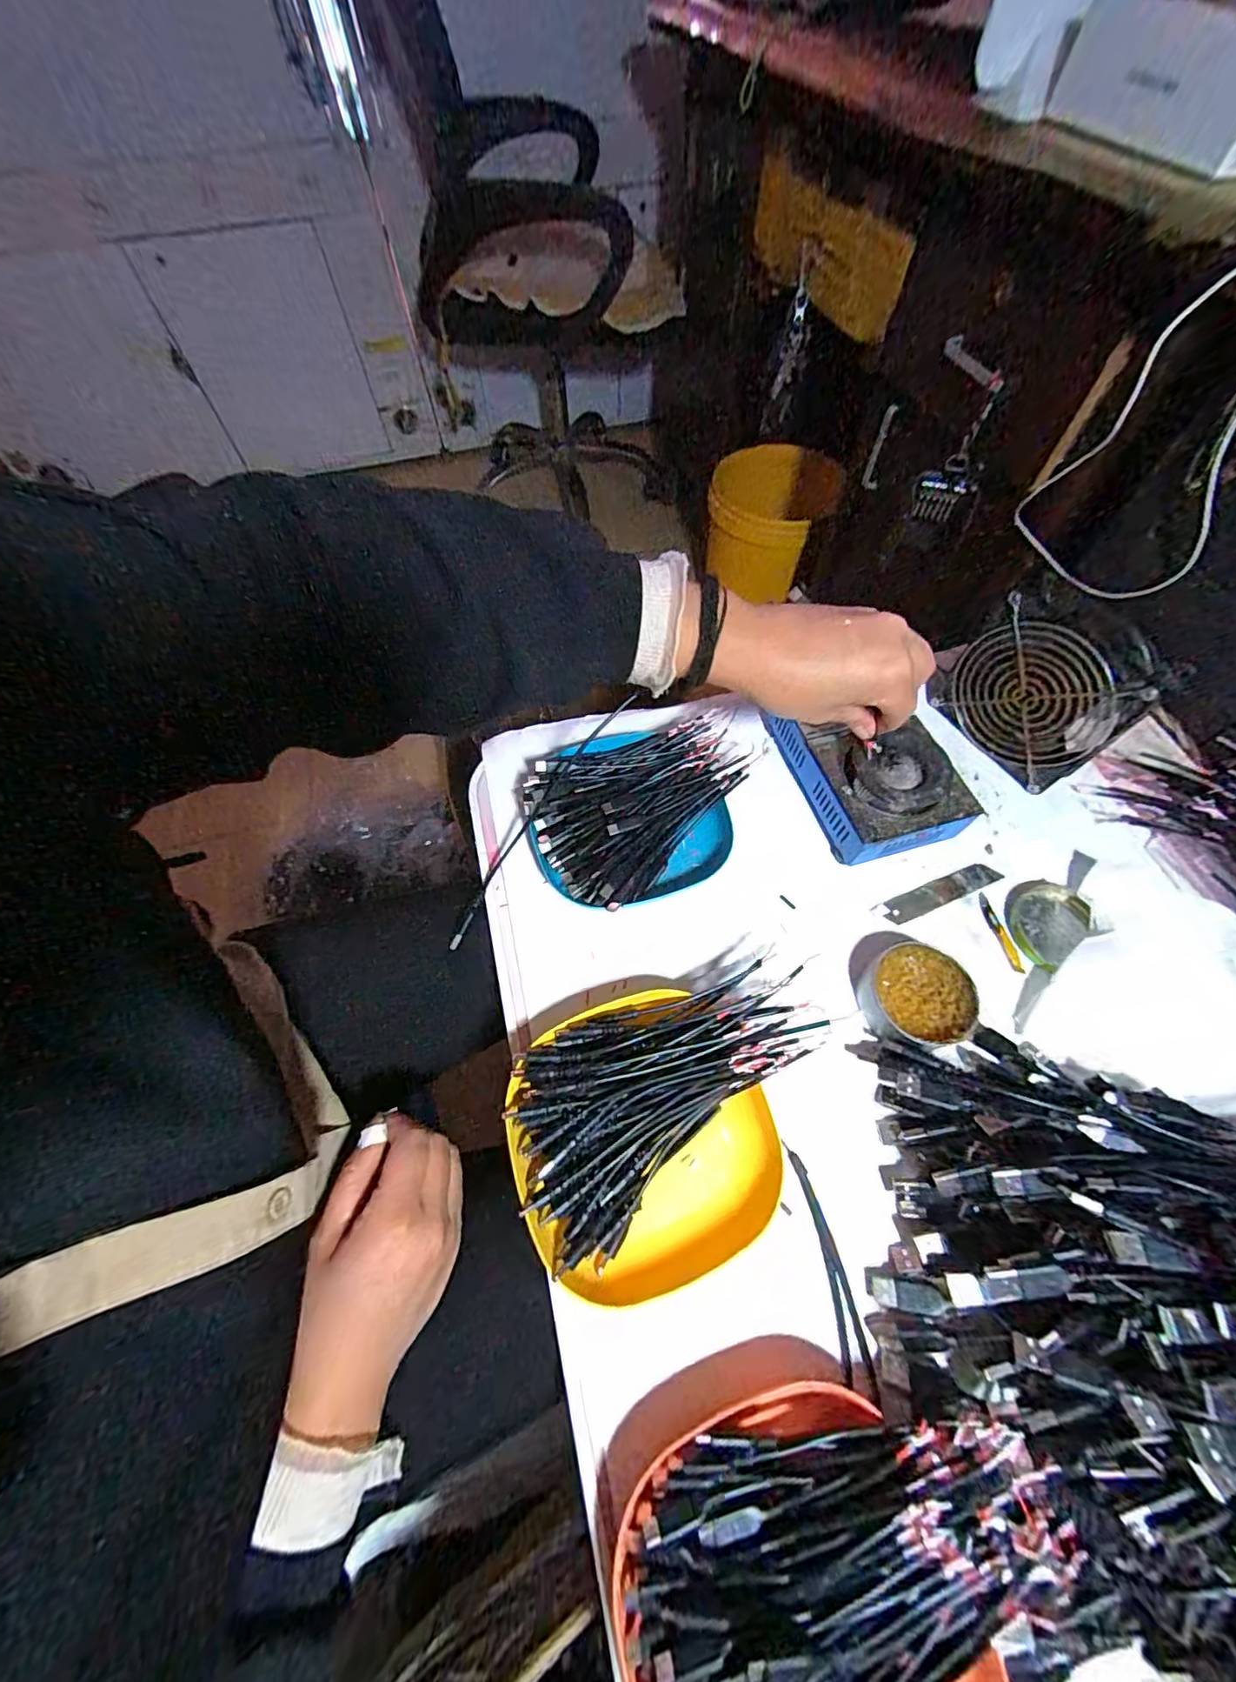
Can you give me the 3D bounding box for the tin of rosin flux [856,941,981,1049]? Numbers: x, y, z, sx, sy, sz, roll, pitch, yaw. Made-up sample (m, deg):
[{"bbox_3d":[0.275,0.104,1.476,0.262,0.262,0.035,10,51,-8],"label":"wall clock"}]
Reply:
[{"bbox_3d":[0.193,0.101,0.350,0.063,0.027,0.062,-1,62,1],"label":"tin of rosin flux"}]

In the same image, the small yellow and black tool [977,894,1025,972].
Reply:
[{"bbox_3d":[0.271,0.065,0.382,0.009,0.004,0.059,-9,62,-3],"label":"small yellow and black tool"}]

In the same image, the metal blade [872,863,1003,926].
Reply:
[{"bbox_3d":[0.236,0.039,0.398,0.101,0.004,0.019,-21,63,-9],"label":"metal blade"}]

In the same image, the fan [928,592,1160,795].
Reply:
[{"bbox_3d":[0.312,-0.112,0.416,0.030,0.110,0.130,-32,66,-14],"label":"fan"}]

